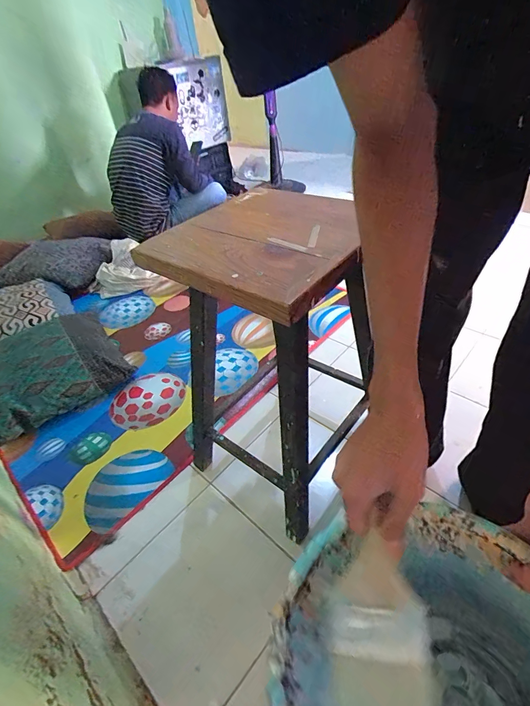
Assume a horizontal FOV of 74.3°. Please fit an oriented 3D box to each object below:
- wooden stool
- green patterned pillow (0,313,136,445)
[{"bbox_3d":[0.020,0.009,0.675,0.292,0.504,0.310,24,51,27],"label":"wooden stool"},{"bbox_3d":[-0.699,0.030,1.115,0.437,0.110,0.452,-35,49,-29],"label":"green patterned pillow"}]

